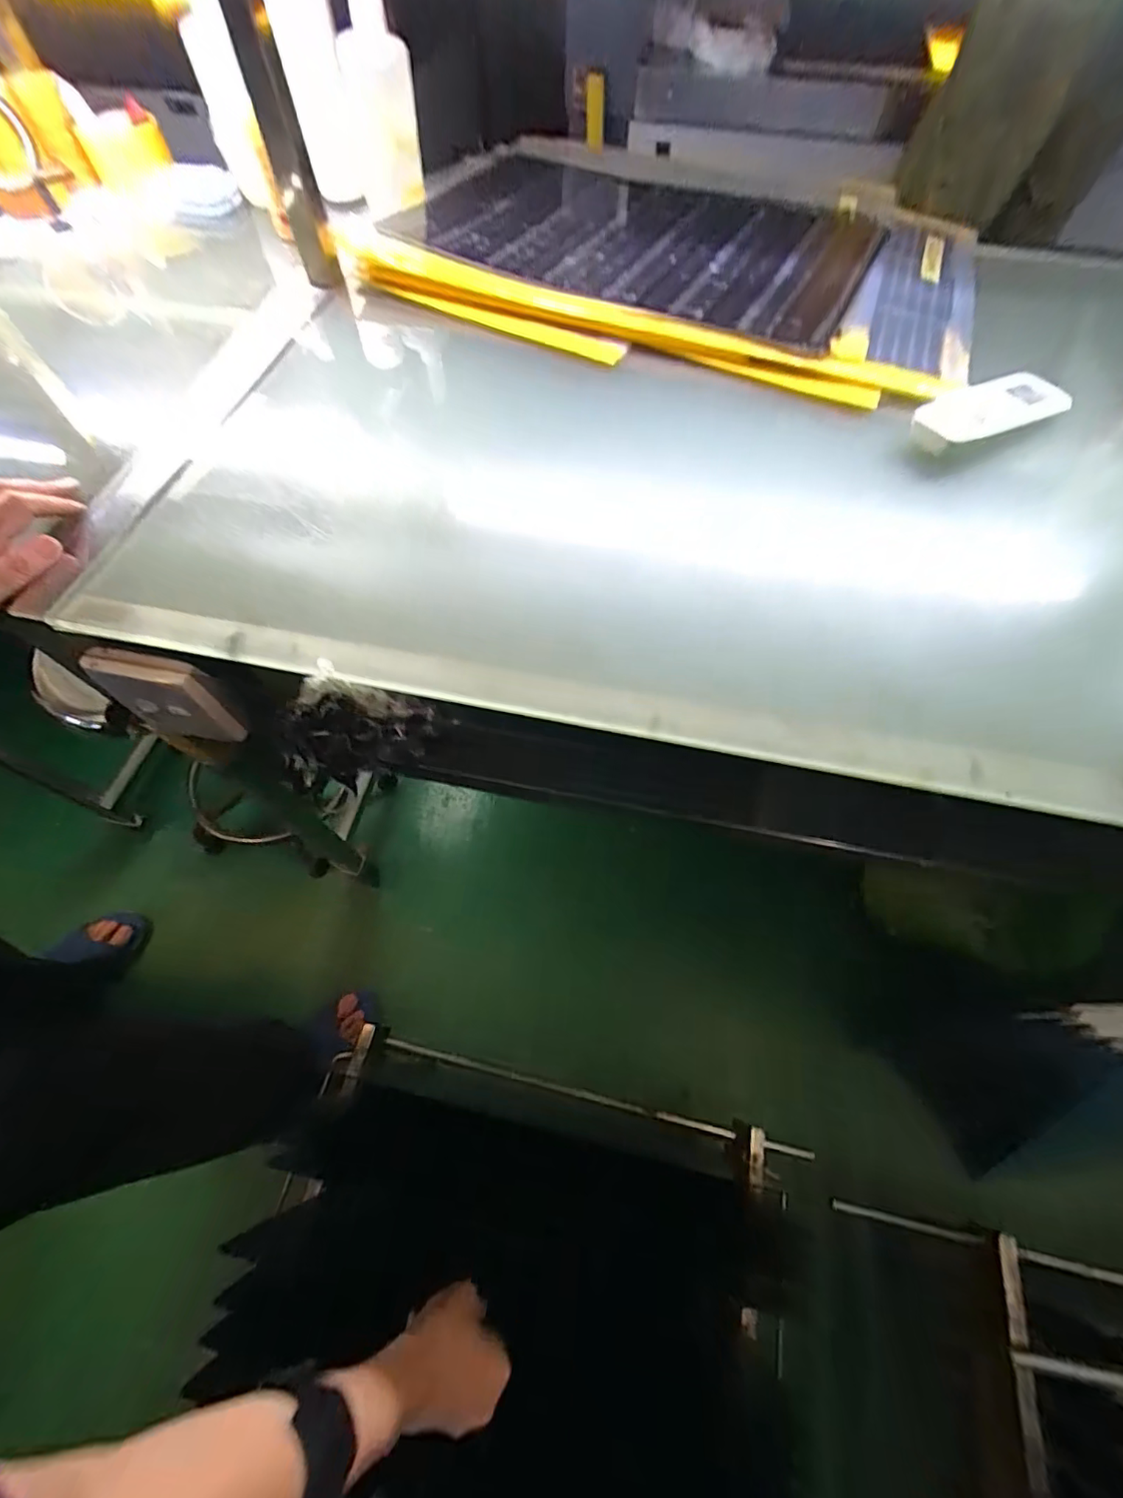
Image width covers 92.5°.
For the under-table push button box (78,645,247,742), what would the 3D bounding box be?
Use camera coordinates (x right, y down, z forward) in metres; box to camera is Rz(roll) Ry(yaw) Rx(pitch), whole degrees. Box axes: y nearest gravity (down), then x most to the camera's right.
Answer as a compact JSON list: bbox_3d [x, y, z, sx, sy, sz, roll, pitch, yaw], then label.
[{"bbox_3d":[-0.314,-0.040,0.433,0.088,0.085,0.025,10,63,5],"label":"under-table push button box"}]

